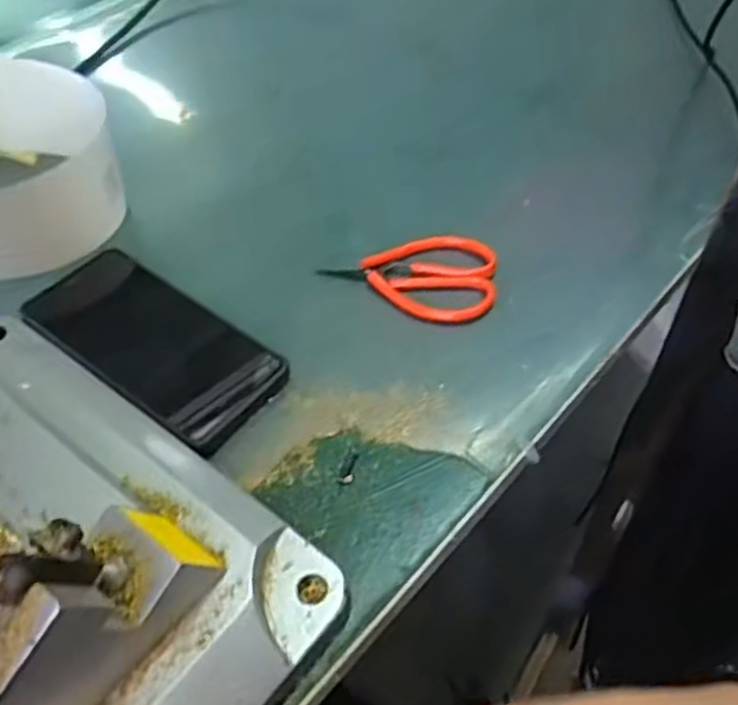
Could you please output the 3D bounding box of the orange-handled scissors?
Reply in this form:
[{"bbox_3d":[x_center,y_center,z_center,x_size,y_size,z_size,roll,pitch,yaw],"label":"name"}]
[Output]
[{"bbox_3d":[0.027,-0.048,0.488,0.109,0.014,0.060,3,50,5],"label":"orange-handled scissors"}]

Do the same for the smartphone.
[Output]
[{"bbox_3d":[-0.132,-0.007,0.459,0.167,0.013,0.078,30,58,25],"label":"smartphone"}]

